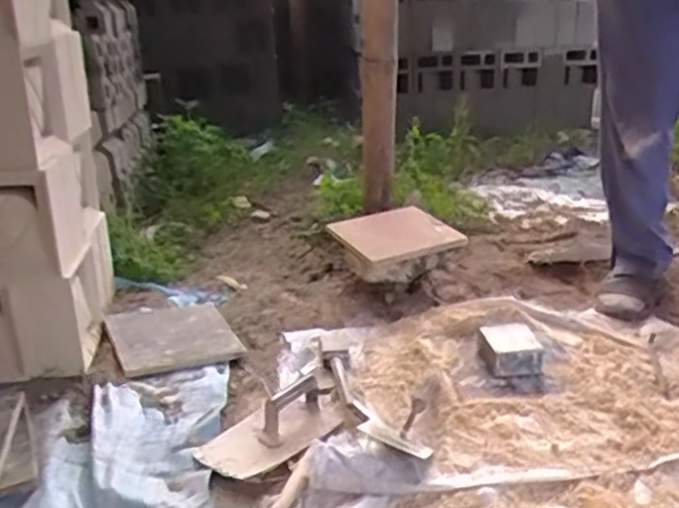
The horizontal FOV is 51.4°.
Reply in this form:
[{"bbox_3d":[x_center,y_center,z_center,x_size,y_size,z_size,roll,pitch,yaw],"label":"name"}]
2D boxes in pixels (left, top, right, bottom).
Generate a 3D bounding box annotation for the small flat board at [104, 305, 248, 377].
[{"bbox_3d":[-0.347,0.164,1.466,0.247,0.014,0.258,-4,24,-30],"label":"small flat board"}]

